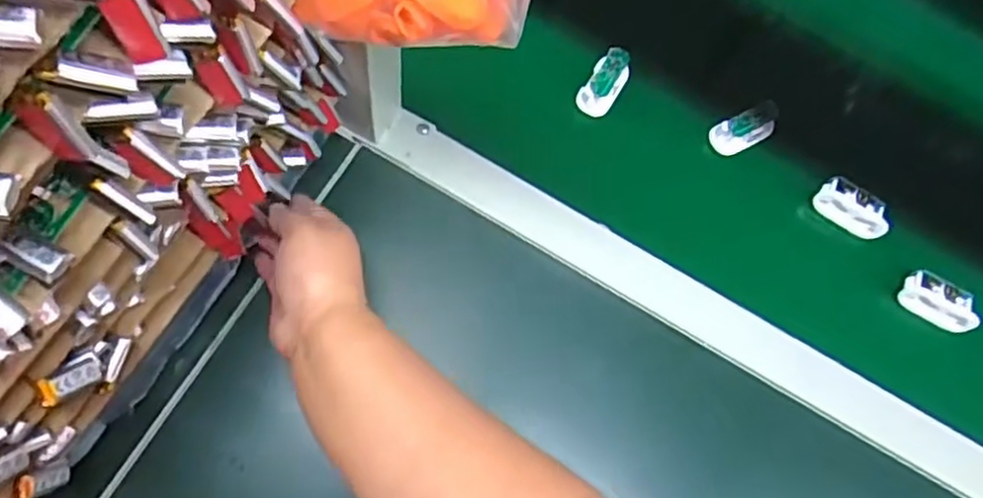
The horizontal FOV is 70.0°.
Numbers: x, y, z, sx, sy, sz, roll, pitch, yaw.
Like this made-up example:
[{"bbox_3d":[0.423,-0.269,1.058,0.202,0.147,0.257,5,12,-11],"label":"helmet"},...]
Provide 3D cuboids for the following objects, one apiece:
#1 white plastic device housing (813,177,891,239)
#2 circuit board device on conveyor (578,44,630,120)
[{"bbox_3d":[0.289,-0.032,0.560,0.057,0.019,0.029,40,81,10],"label":"white plastic device housing"},{"bbox_3d":[0.094,-0.136,0.567,0.028,0.017,0.059,32,79,8],"label":"circuit board device on conveyor"}]

